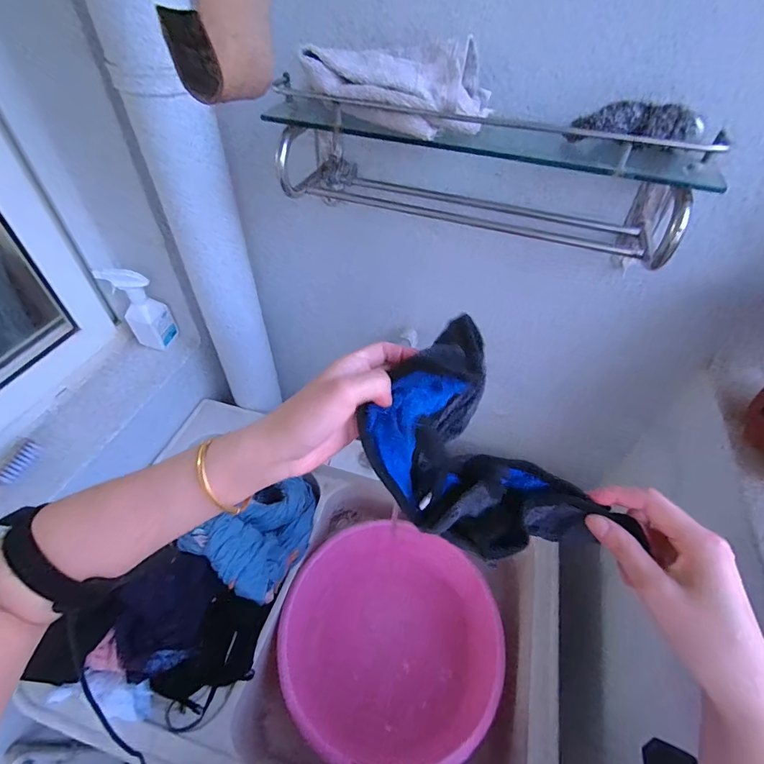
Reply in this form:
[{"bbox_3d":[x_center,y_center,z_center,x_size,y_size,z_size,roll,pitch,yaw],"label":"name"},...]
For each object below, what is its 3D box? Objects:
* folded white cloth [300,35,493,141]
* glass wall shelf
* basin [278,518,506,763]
[{"bbox_3d":[0.026,-0.335,0.453,0.183,0.060,0.123,16,50,10],"label":"folded white cloth"},{"bbox_3d":[0.110,-0.247,0.506,0.468,0.164,0.138,16,50,11],"label":"glass wall shelf"},{"bbox_3d":[0.016,0.494,0.790,0.384,0.185,0.390,2,49,-2],"label":"basin"}]

